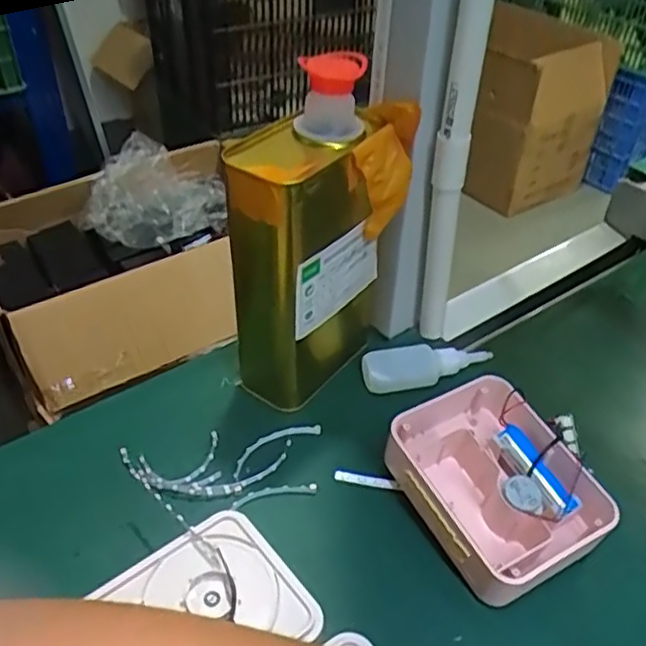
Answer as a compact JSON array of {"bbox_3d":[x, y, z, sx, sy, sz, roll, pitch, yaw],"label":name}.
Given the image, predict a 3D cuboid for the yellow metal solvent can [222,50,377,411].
[{"bbox_3d":[-0.012,-0.055,0.489,0.073,0.231,0.112,27,49,27],"label":"yellow metal solvent can"}]

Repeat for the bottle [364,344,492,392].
[{"bbox_3d":[0.083,0.034,0.543,0.103,0.020,0.031,-6,43,-7],"label":"bottle"}]

